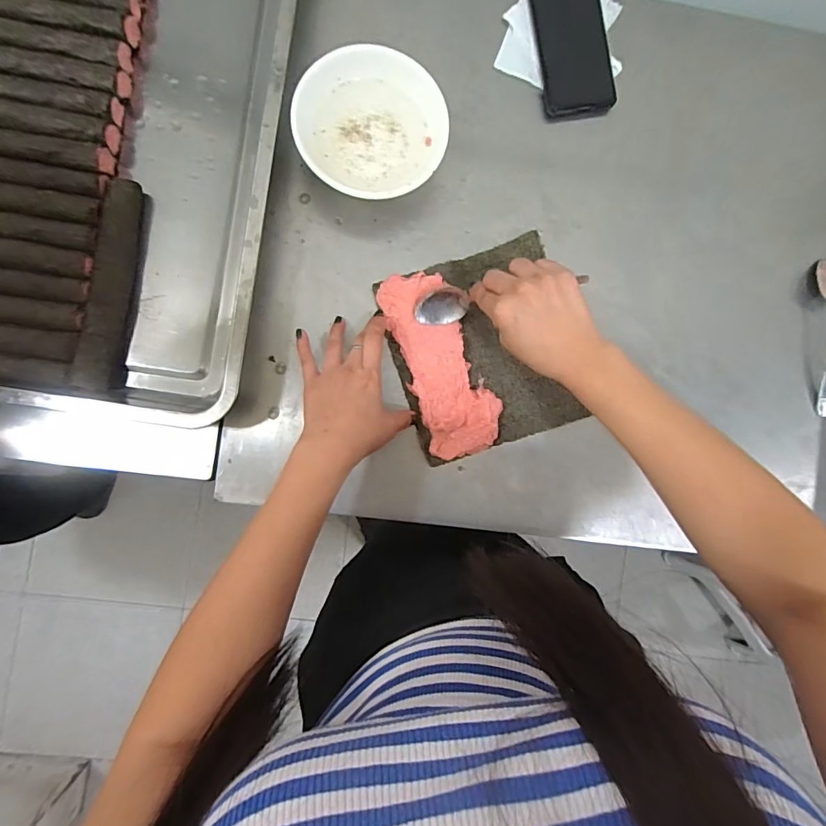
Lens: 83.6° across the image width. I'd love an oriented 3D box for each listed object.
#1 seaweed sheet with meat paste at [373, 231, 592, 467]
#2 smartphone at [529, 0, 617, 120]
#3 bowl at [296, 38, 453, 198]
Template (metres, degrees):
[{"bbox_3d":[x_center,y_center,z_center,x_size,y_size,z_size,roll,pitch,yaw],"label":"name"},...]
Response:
[{"bbox_3d":[0.068,-0.064,0.473,0.171,0.031,0.197,-18,91,-8],"label":"seaweed sheet with meat paste"},{"bbox_3d":[0.171,-0.407,0.498,0.077,0.015,0.167,-9,89,-8],"label":"smartphone"},{"bbox_3d":[-0.042,-0.281,0.459,0.145,0.043,0.138,0,88,-8],"label":"bowl"}]

